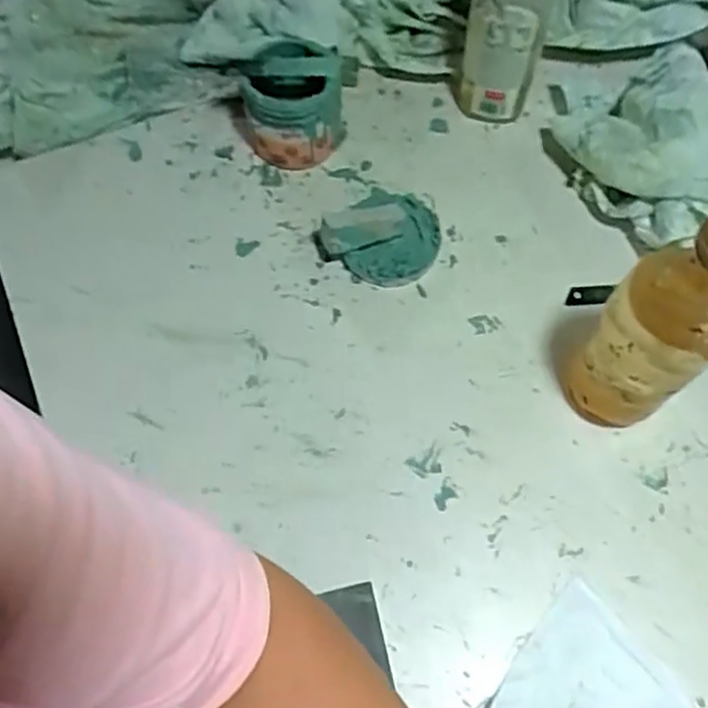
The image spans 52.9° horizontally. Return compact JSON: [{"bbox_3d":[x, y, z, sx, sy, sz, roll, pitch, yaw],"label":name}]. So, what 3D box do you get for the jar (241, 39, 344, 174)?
[{"bbox_3d":[-0.051,-0.217,0.616,0.083,0.085,0.084,-1,63,2],"label":"jar"}]

